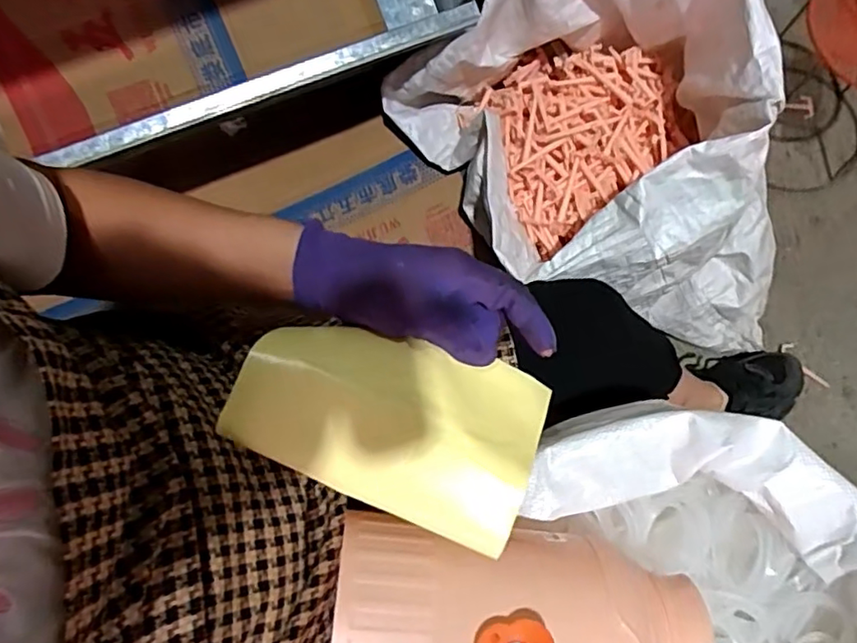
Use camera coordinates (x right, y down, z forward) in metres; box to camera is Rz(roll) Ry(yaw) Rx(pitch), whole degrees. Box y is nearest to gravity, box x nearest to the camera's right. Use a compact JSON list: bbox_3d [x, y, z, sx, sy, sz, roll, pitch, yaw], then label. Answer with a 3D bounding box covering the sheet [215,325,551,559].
[{"bbox_3d":[-0.026,0.060,0.373,0.188,0.028,0.108,20,76,7],"label":"sheet"}]

